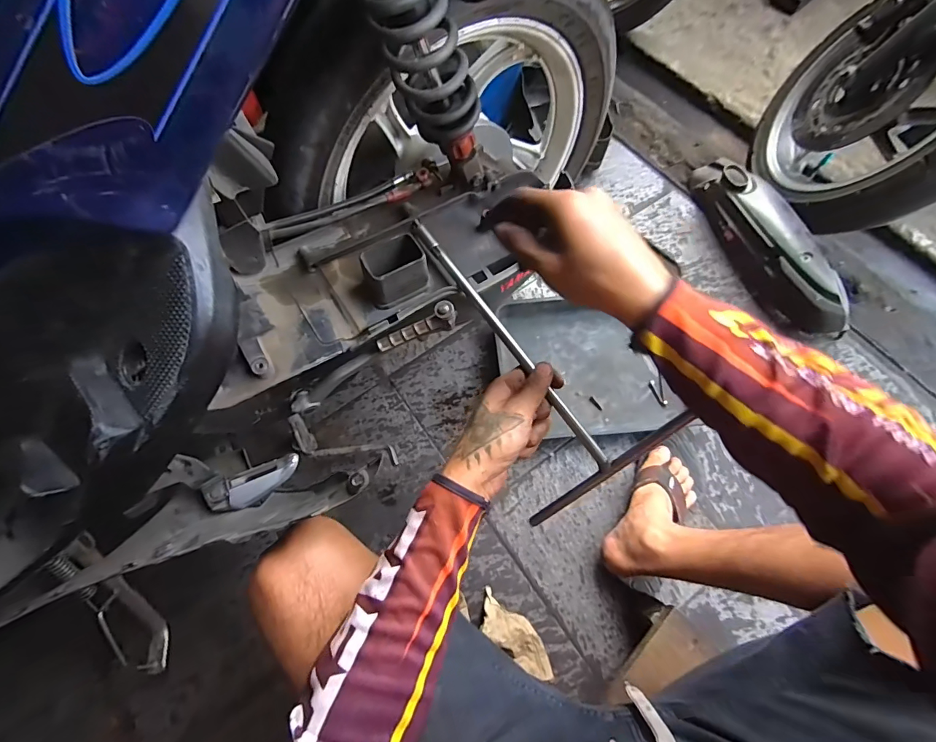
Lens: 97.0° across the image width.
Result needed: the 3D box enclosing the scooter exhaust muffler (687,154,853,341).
[{"bbox_3d":[0.592,-0.279,0.839,0.098,0.104,0.472,-17,69,-4],"label":"scooter exhaust muffler"}]

